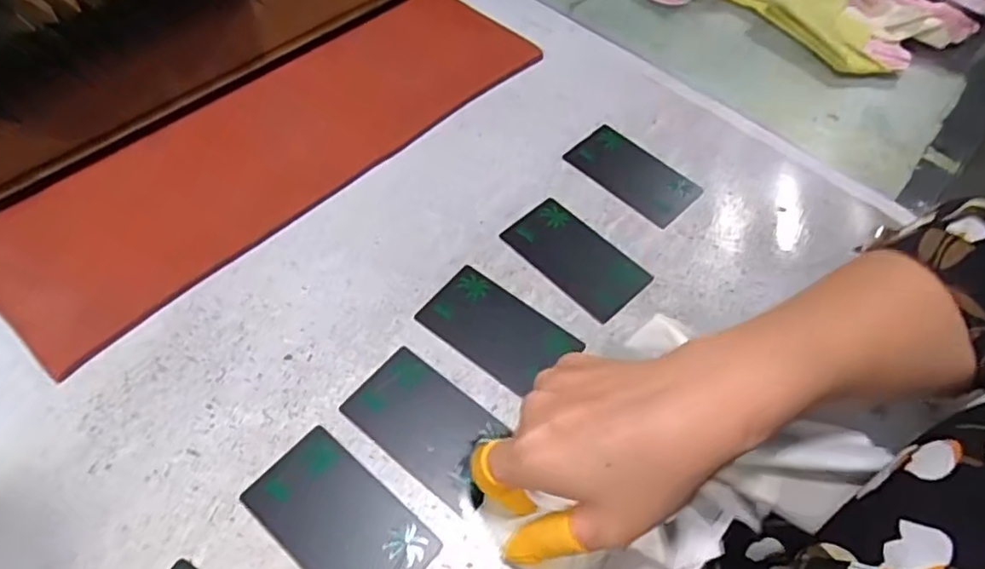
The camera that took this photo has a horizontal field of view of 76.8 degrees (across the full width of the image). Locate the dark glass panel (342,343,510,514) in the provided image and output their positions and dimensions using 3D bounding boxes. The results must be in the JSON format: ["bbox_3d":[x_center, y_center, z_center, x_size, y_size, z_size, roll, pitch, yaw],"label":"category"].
[{"bbox_3d":[-0.032,0.071,0.316,0.081,0.004,0.048,35,61,18],"label":"dark glass panel"}]

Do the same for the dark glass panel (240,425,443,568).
[{"bbox_3d":[-0.070,0.109,0.288,0.085,0.004,0.048,36,61,18],"label":"dark glass panel"}]

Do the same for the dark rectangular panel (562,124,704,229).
[{"bbox_3d":[0.095,-0.077,0.418,0.086,0.004,0.051,40,62,21],"label":"dark rectangular panel"}]

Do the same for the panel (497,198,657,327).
[{"bbox_3d":[0.052,-0.019,0.381,0.050,0.004,0.086,-37,66,-25],"label":"panel"}]

